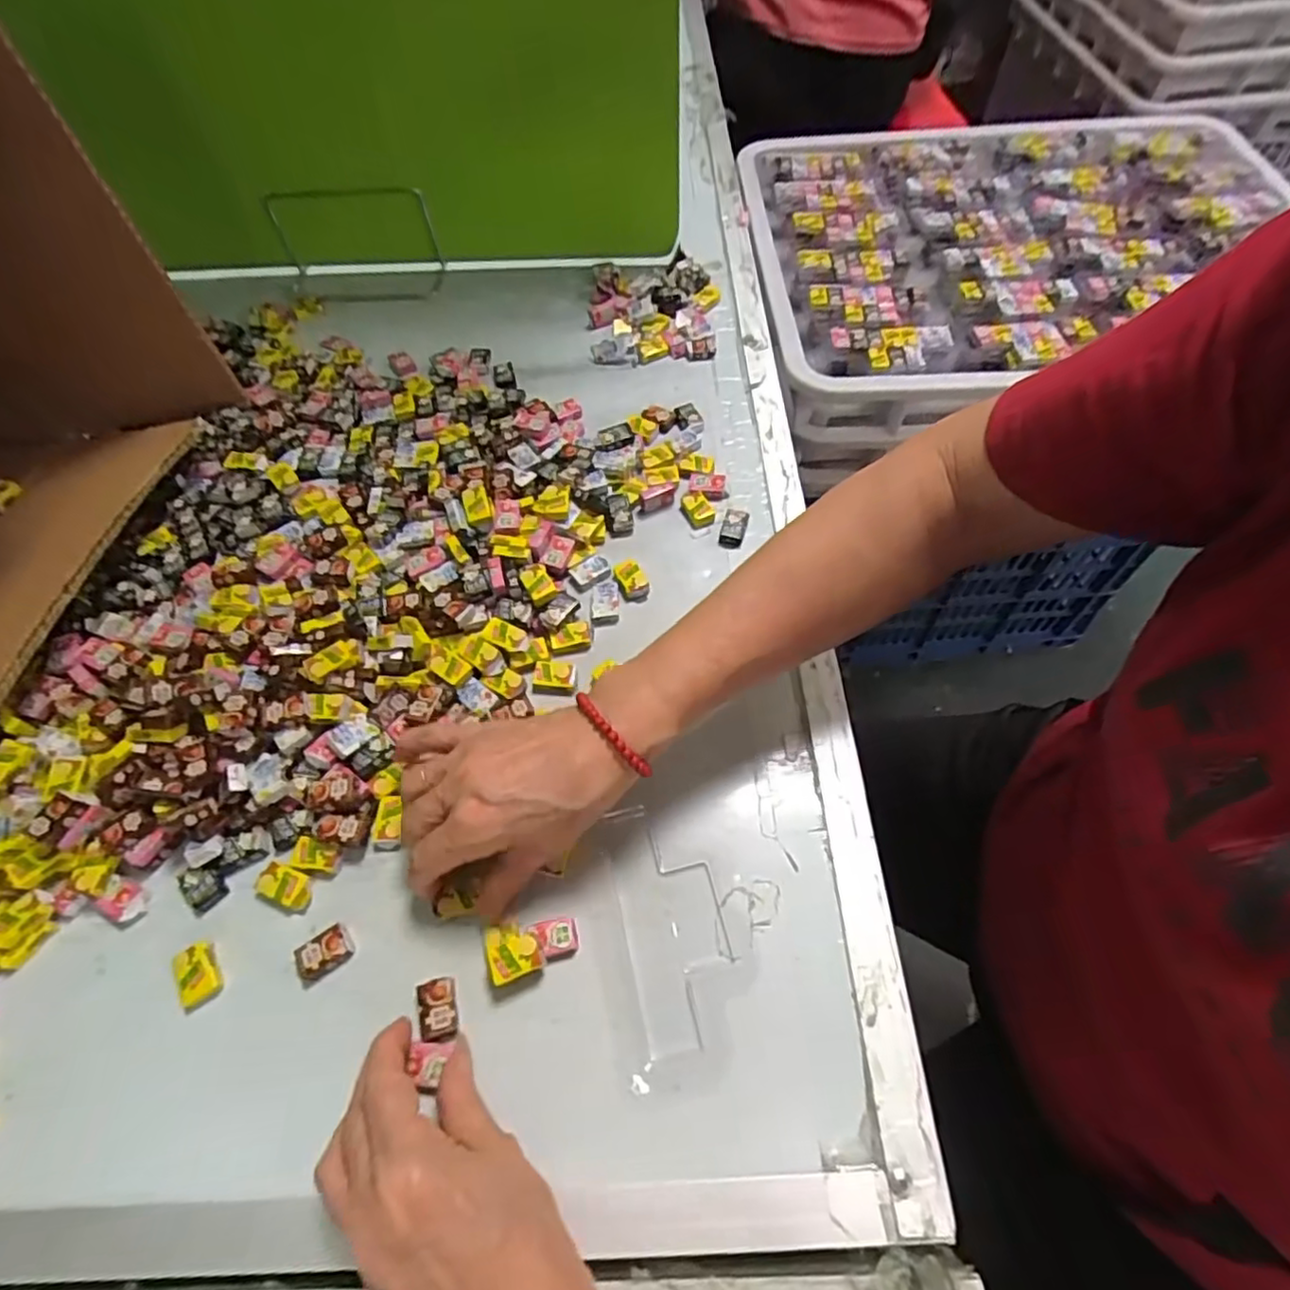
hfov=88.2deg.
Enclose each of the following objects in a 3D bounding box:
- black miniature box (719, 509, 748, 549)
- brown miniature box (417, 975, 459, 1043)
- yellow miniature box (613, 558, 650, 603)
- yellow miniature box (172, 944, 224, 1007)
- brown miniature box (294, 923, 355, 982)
[{"bbox_3d":[0.062,-0.082,0.471,0.017,0.010,0.032,14,62,11],"label":"black miniature box"},{"bbox_3d":[-0.101,0.177,0.325,0.019,0.007,0.027,-13,61,-5],"label":"brown miniature box"},{"bbox_3d":[-0.009,-0.044,0.449,0.019,0.006,0.034,-18,61,-7],"label":"yellow miniature box"},{"bbox_3d":[-0.225,0.165,0.336,0.019,0.009,0.026,-27,63,-12],"label":"yellow miniature box"},{"bbox_3d":[-0.162,0.156,0.338,0.027,0.010,0.018,-31,64,-14],"label":"brown miniature box"}]

